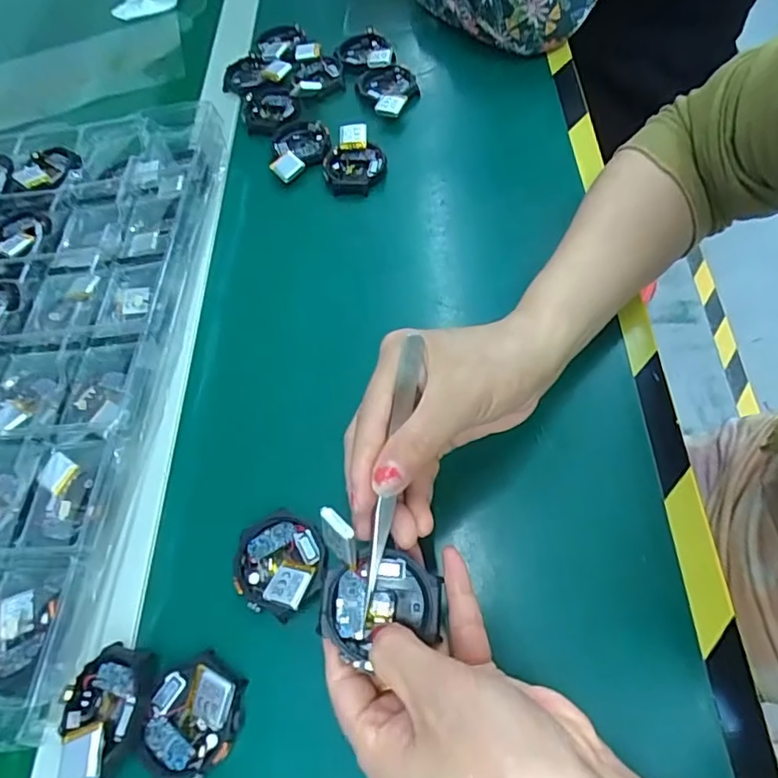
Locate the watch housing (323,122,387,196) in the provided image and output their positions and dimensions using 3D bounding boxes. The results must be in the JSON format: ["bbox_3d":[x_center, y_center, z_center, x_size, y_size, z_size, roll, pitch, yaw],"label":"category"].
[{"bbox_3d":[-0.028,-0.184,0.440,0.048,0.019,0.064,-8,61,5],"label":"watch housing"}]

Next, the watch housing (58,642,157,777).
[{"bbox_3d":[-0.138,0.156,0.264,0.043,0.016,0.056,-1,62,9],"label":"watch housing"}]

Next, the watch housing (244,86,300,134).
[{"bbox_3d":[-0.103,-0.242,0.474,0.047,0.010,0.049,-12,61,3],"label":"watch housing"}]

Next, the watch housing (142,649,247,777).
[{"bbox_3d":[-0.095,0.157,0.261,0.046,0.018,0.052,19,67,18],"label":"watch housing"}]

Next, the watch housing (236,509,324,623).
[{"bbox_3d":[-0.058,0.093,0.293,0.049,0.017,0.052,-4,62,7],"label":"watch housing"}]

